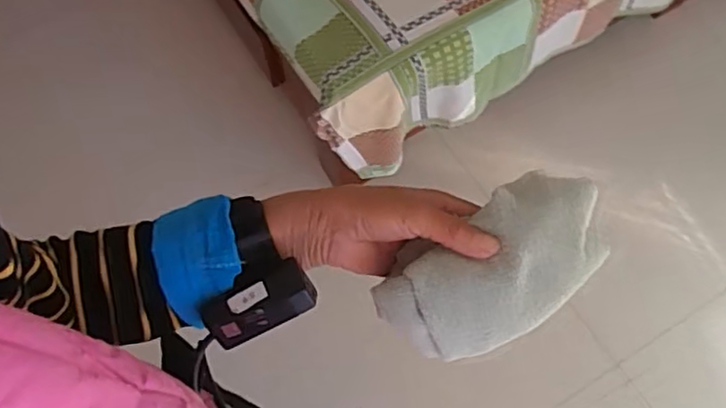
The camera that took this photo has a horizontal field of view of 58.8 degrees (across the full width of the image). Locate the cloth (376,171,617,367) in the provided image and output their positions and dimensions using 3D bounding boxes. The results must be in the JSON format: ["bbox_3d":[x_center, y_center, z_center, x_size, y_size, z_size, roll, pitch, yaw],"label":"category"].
[{"bbox_3d":[0.089,0.042,0.429,0.158,0.054,0.085,-33,73,-12],"label":"cloth"}]

